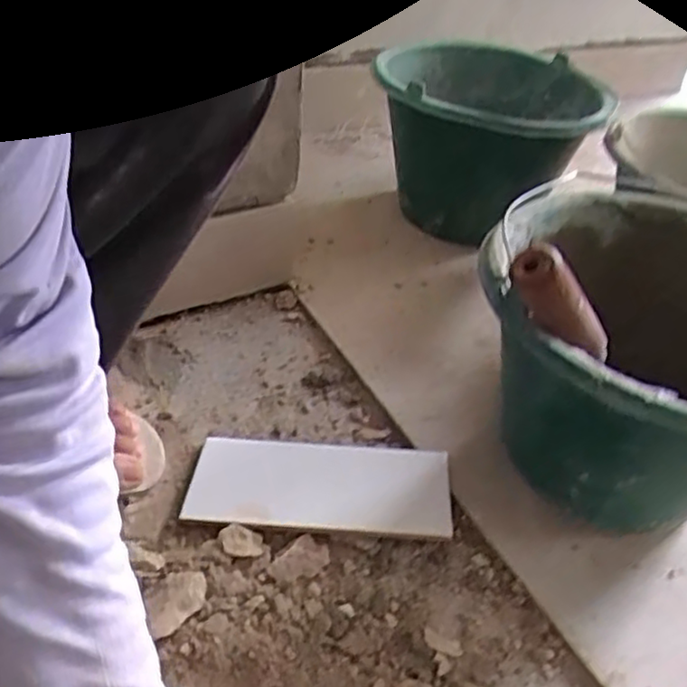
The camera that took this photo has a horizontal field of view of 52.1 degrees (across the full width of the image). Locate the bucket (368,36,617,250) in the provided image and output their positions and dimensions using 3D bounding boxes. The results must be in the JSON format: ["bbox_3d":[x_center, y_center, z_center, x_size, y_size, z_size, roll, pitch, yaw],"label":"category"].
[{"bbox_3d":[0.158,-0.230,0.836,0.239,0.185,0.282,4,38,-3],"label":"bucket"}]

